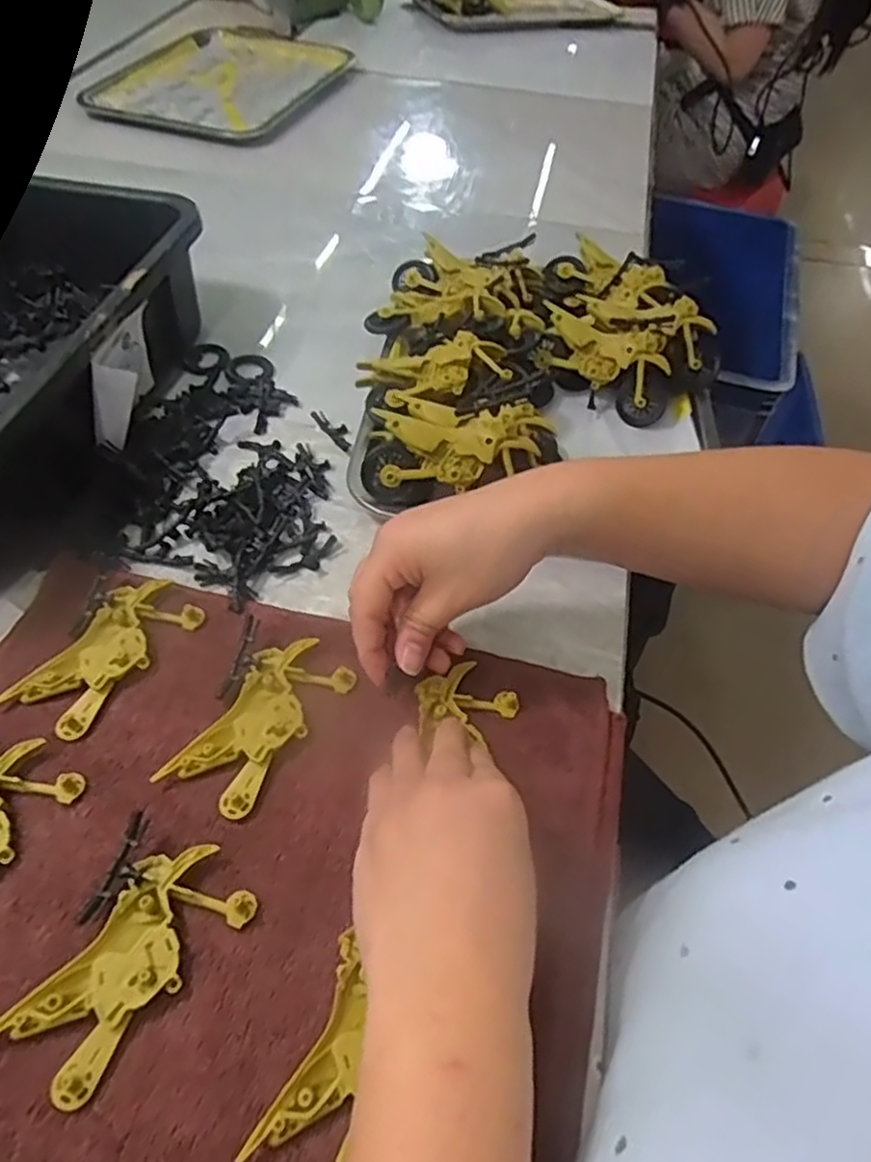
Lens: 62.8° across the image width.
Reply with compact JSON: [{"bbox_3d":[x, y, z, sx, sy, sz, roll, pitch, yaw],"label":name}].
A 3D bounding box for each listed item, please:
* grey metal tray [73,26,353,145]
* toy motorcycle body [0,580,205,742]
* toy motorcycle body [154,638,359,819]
[{"bbox_3d":[-0.291,-0.693,0.985,0.259,0.016,0.400,14,52,8],"label":"grey metal tray"},{"bbox_3d":[-0.182,0.041,0.399,0.049,0.010,0.101,28,55,19],"label":"toy motorcycle body"},{"bbox_3d":[-0.093,0.075,0.378,0.050,0.010,0.101,28,55,19],"label":"toy motorcycle body"}]

